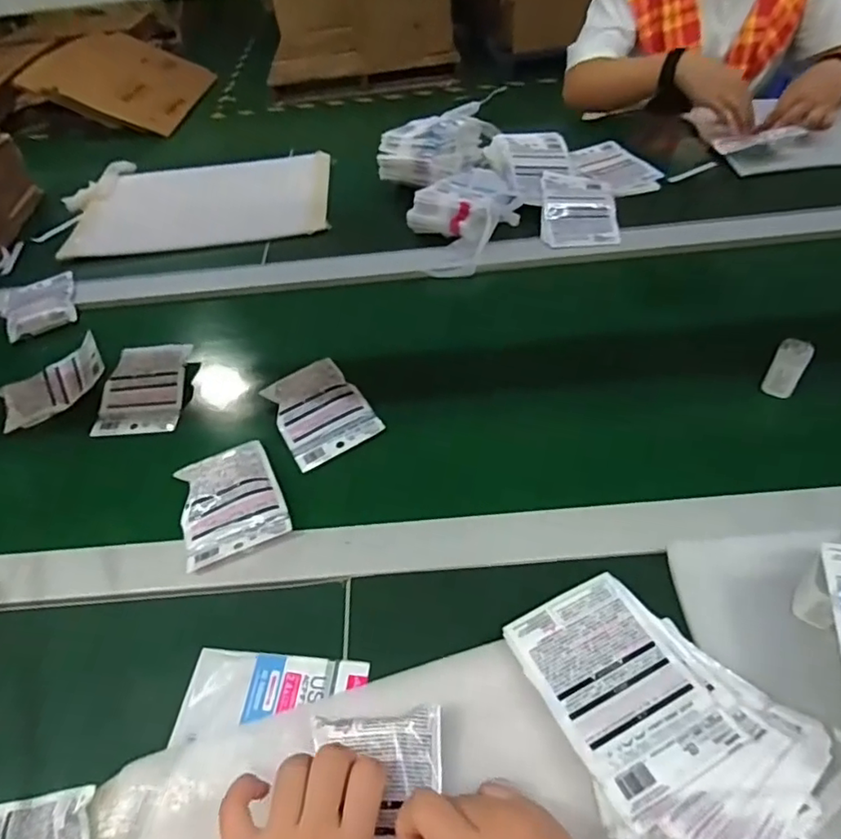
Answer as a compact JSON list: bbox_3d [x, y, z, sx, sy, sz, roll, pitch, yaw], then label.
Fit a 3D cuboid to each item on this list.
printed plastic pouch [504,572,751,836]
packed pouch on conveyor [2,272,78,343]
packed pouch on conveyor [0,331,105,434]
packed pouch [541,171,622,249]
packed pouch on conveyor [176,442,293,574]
[{"bbox_3d":[0.140,0.182,0.409,0.104,0.011,0.142,-24,50,-15],"label":"printed plastic pouch"},{"bbox_3d":[-0.536,-0.166,0.825,0.086,0.023,0.119,-22,49,-13],"label":"packed pouch on conveyor"},{"bbox_3d":[-0.442,-0.046,0.699,0.124,0.032,0.078,-32,52,-22],"label":"packed pouch on conveyor"},{"bbox_3d":[0.235,-0.316,0.864,0.108,0.026,0.156,2,48,8],"label":"packed pouch"},{"bbox_3d":[-0.187,0.078,0.569,0.094,0.018,0.119,-20,49,-12],"label":"packed pouch on conveyor"}]

